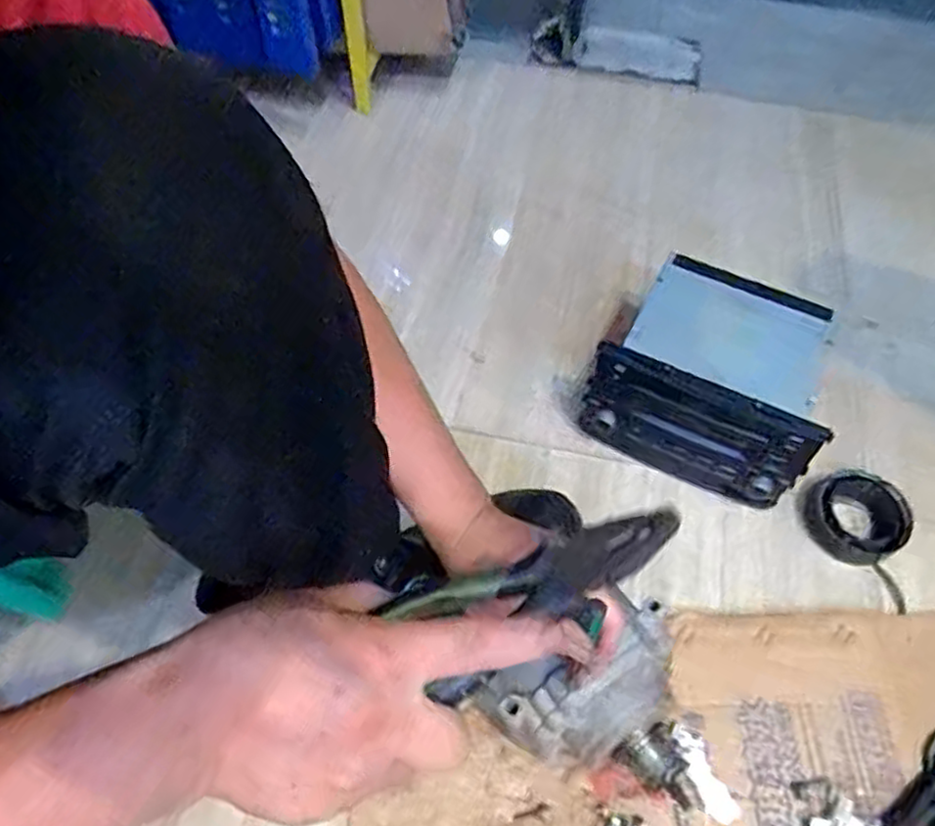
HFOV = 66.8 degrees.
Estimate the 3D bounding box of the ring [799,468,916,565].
[{"bbox_3d":[0.379,0.099,0.689,0.092,0.028,0.084,0,56,0],"label":"ring"}]

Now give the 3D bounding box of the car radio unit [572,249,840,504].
[{"bbox_3d":[0.252,-0.036,0.716,0.202,0.125,0.192,27,60,16],"label":"car radio unit"}]

